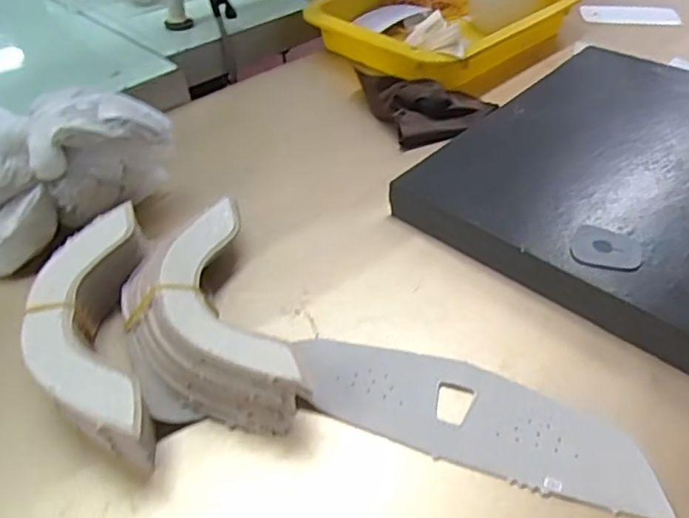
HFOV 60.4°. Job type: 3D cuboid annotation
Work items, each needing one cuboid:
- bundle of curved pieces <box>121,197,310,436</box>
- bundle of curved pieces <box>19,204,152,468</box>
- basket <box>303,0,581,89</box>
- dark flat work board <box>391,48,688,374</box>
[{"bbox_3d":[-0.080,0.028,0.323,0.077,0.039,0.155,-15,45,-14],"label":"bundle of curved pieces"},{"bbox_3d":[-0.132,0.037,0.314,0.058,0.042,0.167,-12,44,-11],"label":"bundle of curved pieces"},{"bbox_3d":[0.104,-0.252,0.616,0.249,0.044,0.200,-32,52,-29],"label":"basket"},{"bbox_3d":[0.228,-0.054,0.387,0.299,0.033,0.268,31,58,32],"label":"dark flat work board"}]

